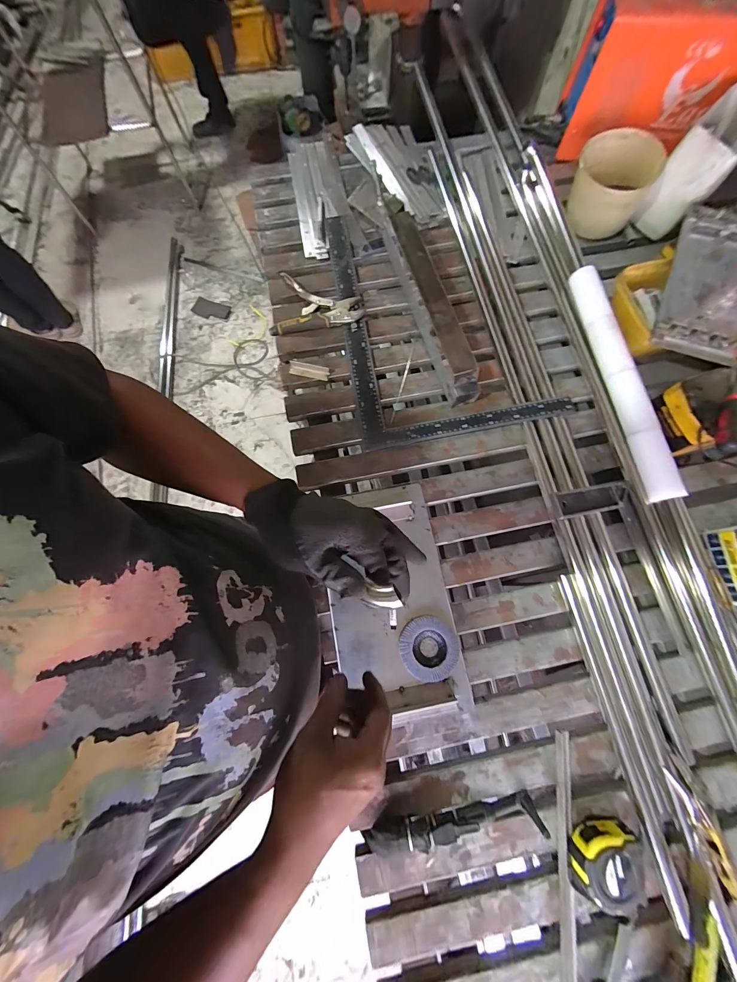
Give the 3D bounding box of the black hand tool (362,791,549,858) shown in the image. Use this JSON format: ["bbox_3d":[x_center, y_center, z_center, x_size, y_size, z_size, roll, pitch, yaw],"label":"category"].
[{"bbox_3d":[0.112,0.488,0.484,0.250,0.030,0.042,-9,73,-1],"label":"black hand tool"}]

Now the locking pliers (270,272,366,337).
[{"bbox_3d":[-0.117,-0.422,0.743,0.202,0.022,0.145,-5,73,1],"label":"locking pliers"}]

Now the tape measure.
[{"bbox_3d":[0.329,0.516,0.459,0.097,0.050,0.086,-10,73,-1],"label":"tape measure"}]

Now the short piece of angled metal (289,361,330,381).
[{"bbox_3d":[-0.124,-0.252,0.701,0.083,0.014,0.026,11,74,5],"label":"short piece of angled metal"}]

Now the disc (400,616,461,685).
[{"bbox_3d":[0.100,0.259,0.551,0.094,0.016,0.094,-1,73,2],"label":"disc"}]

